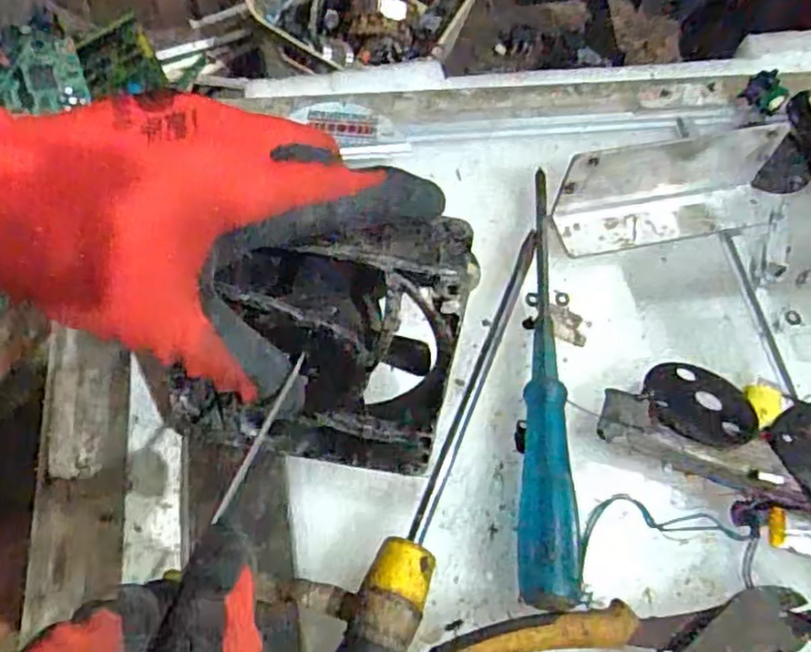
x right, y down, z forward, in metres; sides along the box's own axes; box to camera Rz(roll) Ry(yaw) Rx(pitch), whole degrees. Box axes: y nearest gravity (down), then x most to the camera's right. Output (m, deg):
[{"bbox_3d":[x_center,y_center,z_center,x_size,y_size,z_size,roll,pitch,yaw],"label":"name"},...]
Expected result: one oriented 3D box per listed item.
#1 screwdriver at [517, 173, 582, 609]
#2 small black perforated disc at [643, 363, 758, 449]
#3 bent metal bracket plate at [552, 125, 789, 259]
[{"bbox_3d":[0.071,0.016,0.355,0.023,0.024,0.243,6,62,0],"label":"screwdriver"},{"bbox_3d":[0.148,0.039,0.346,0.058,0.004,0.053,9,40,-7],"label":"small black perforated disc"},{"bbox_3d":[0.158,-0.082,0.400,0.140,0.051,0.047,-9,63,-8],"label":"bent metal bracket plate"}]

